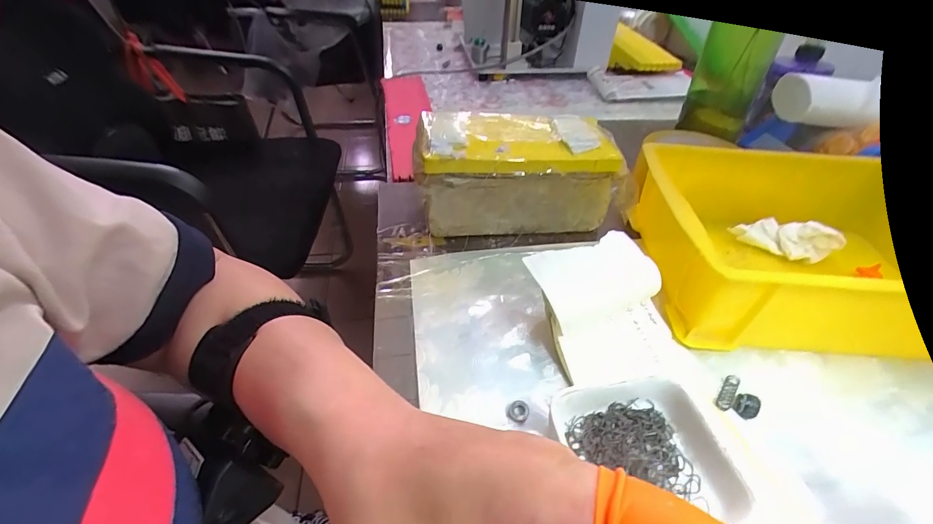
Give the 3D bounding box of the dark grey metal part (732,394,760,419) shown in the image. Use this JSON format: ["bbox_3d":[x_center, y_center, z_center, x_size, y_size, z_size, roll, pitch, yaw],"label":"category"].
[{"bbox_3d":[0.169,0.087,0.250,0.012,0.011,0.011,1,41,-1],"label":"dark grey metal part"}]

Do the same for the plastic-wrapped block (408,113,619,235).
[{"bbox_3d":[0.043,-0.073,0.368,0.168,0.098,0.076,0,41,-3],"label":"plastic-wrapped block"}]

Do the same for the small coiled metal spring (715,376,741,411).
[{"bbox_3d":[0.164,0.082,0.260,0.007,0.006,0.027,30,48,28],"label":"small coiled metal spring"}]

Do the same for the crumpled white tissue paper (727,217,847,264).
[{"bbox_3d":[0.276,-0.021,0.362,0.079,0.032,0.023,16,7,18],"label":"crumpled white tissue paper"}]

